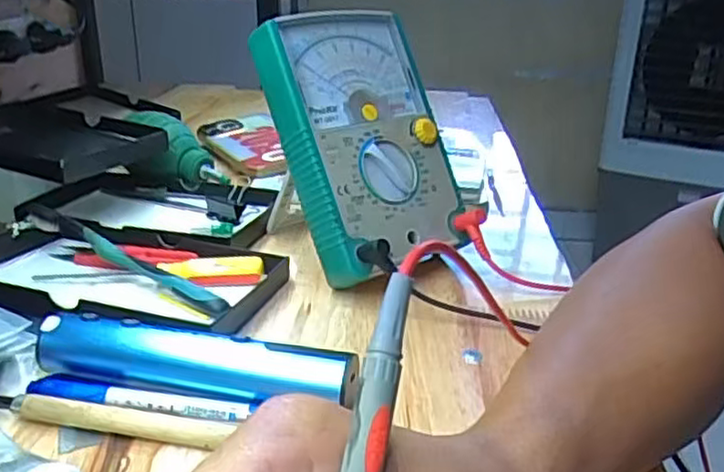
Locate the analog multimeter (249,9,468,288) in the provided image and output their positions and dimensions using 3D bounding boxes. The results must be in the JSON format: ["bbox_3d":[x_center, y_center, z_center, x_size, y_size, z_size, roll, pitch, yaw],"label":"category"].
[{"bbox_3d":[0.003,-0.060,0.439,0.107,0.164,0.036,-15,-3,-31],"label":"analog multimeter"}]

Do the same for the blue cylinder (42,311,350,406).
[{"bbox_3d":[-0.079,0.060,0.323,0.153,0.027,0.021,6,24,10],"label":"blue cylinder"}]

